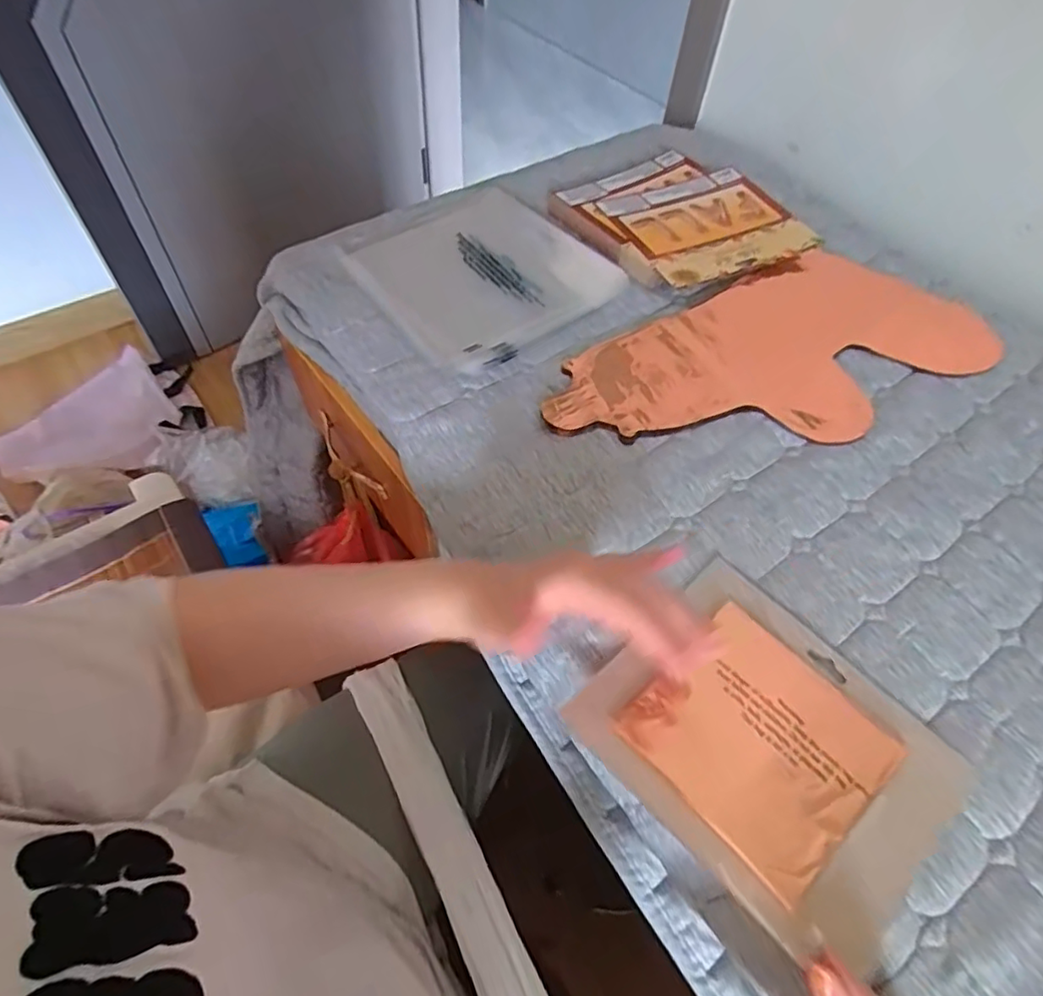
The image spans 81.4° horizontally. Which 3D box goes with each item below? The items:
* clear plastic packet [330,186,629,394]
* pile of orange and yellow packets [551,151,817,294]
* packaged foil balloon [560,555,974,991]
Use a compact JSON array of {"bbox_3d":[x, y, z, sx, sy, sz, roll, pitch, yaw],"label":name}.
[{"bbox_3d":[-0.050,-0.229,0.601,0.230,0.024,0.214,40,62,21],"label":"clear plastic packet"},{"bbox_3d":[0.174,-0.306,0.666,0.206,0.022,0.211,-27,61,-21],"label":"pile of orange and yellow packets"},{"bbox_3d":[0.152,0.147,0.367,0.159,0.017,0.196,-37,65,-25],"label":"packaged foil balloon"}]

